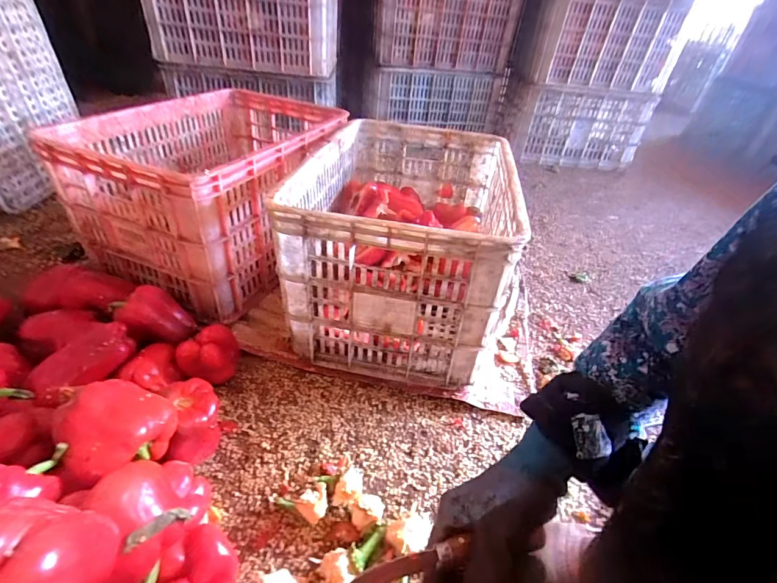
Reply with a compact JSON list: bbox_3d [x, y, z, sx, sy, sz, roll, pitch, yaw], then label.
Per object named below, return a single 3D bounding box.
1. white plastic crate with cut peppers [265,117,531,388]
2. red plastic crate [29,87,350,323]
[{"bbox_3d":[0.031,-0.121,0.767,0.337,0.299,0.502,10,39,4],"label":"white plastic crate with cut peppers"},{"bbox_3d":[-0.342,-0.246,0.845,0.347,0.257,0.522,16,40,11],"label":"red plastic crate"}]

